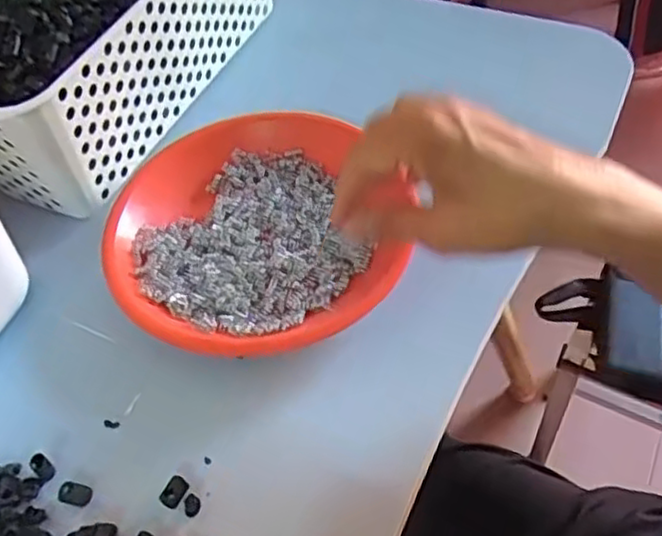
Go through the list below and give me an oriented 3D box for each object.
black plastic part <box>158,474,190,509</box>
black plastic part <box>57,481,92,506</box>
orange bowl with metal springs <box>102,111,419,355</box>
[{"bbox_3d":[-0.081,0.115,0.361,0.013,0.004,0.015,18,57,19],"label":"black plastic part"},{"bbox_3d":[-0.135,0.119,0.367,0.017,0.005,0.011,6,53,10],"label":"black plastic part"},{"bbox_3d":[-0.056,-0.026,0.447,0.169,0.025,0.174,-3,52,4],"label":"orange bowl with metal springs"}]

